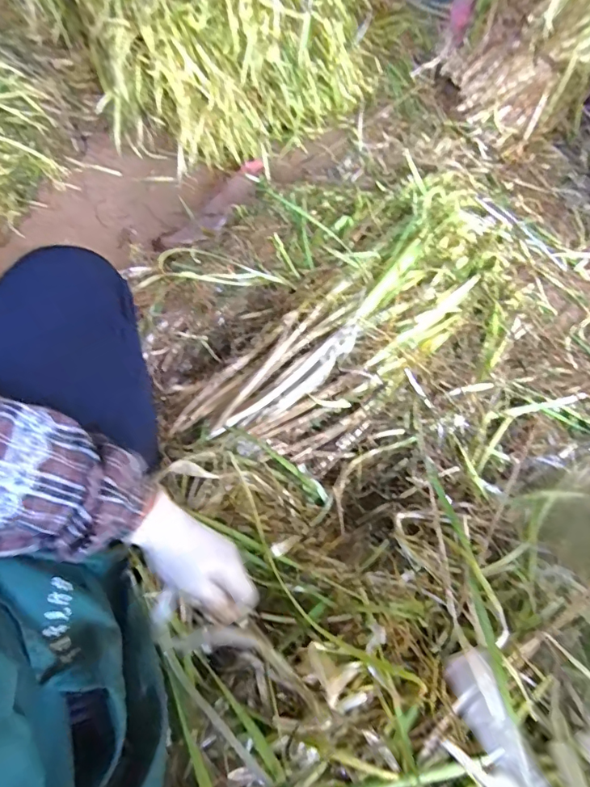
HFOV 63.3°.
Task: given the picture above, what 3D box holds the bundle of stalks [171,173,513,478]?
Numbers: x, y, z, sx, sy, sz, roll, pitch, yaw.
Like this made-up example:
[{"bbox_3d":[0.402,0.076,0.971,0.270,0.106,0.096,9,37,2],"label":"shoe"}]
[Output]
[{"bbox_3d":[0.165,-0.115,0.759,0.273,0.113,0.673,38,71,14],"label":"bundle of stalks"}]

